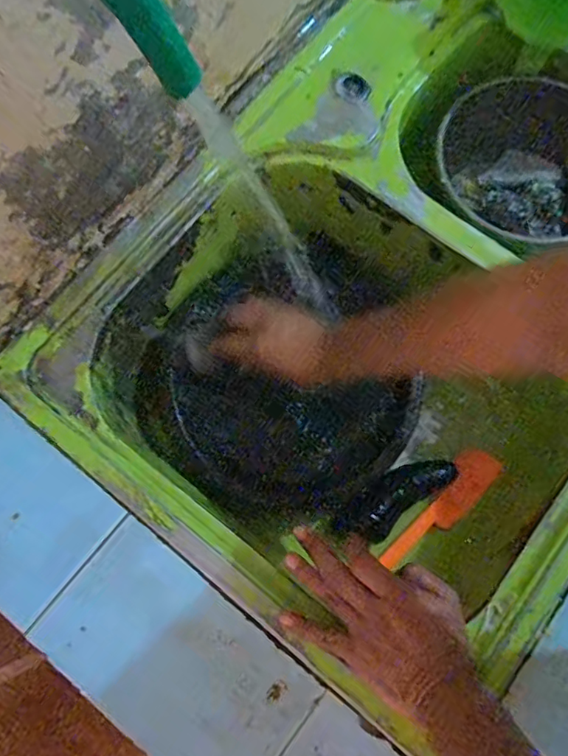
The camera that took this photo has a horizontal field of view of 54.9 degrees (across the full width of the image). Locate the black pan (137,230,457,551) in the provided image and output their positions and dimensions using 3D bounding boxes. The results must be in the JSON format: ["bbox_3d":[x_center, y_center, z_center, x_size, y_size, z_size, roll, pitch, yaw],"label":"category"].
[{"bbox_3d":[0.028,0.017,0.568,0.311,0.091,0.273,33,77,8],"label":"black pan"}]

